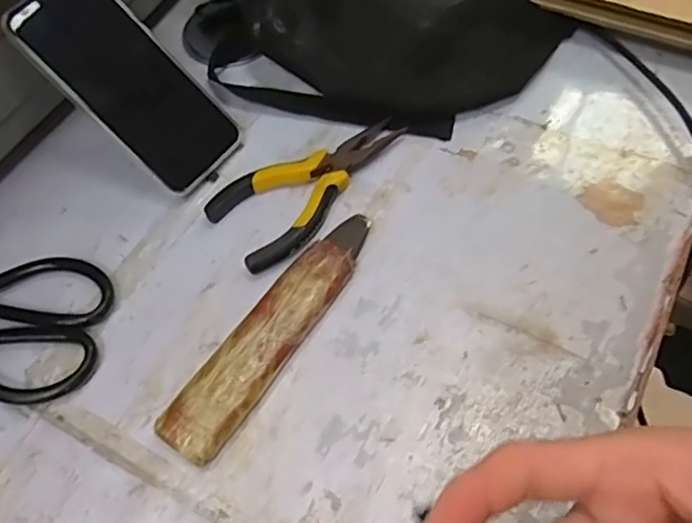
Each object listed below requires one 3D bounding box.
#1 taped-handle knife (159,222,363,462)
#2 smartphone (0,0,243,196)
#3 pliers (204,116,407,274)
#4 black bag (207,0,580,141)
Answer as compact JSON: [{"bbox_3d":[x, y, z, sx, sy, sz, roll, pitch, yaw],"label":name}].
[{"bbox_3d":[-0.042,0.042,0.391,0.039,0.018,0.186,32,67,18],"label":"taped-handle knife"},{"bbox_3d":[-0.152,-0.127,0.438,0.161,0.017,0.080,45,67,-15],"label":"smartphone"},{"bbox_3d":[-0.021,-0.056,0.443,0.150,0.016,0.069,-34,65,-15],"label":"pliers"},{"bbox_3d":[0.030,-0.176,0.464,0.279,0.090,0.120,7,62,6],"label":"black bag"}]

